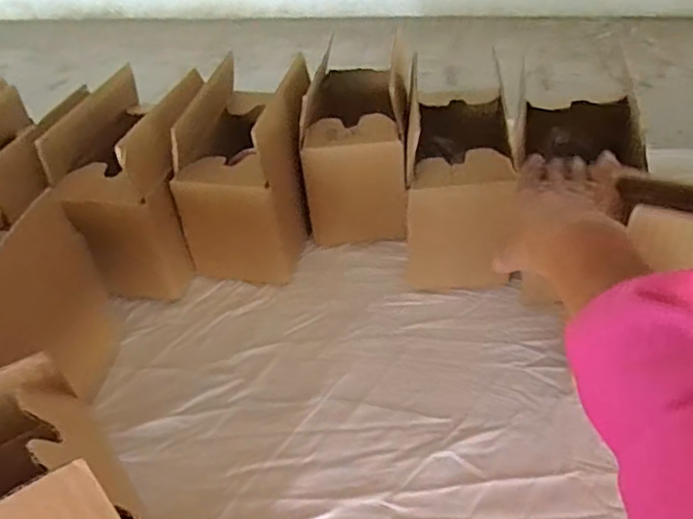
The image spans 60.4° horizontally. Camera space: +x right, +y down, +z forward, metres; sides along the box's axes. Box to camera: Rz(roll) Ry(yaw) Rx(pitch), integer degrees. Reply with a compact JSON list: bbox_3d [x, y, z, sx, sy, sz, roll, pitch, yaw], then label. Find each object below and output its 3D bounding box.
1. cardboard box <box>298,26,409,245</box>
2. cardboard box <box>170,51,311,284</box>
[{"bbox_3d":[0.009,-0.129,0.618,0.099,0.158,0.156,-3,40,4],"label":"cardboard box"},{"bbox_3d":[-0.091,-0.091,0.591,0.105,0.158,0.167,2,40,10],"label":"cardboard box"}]

